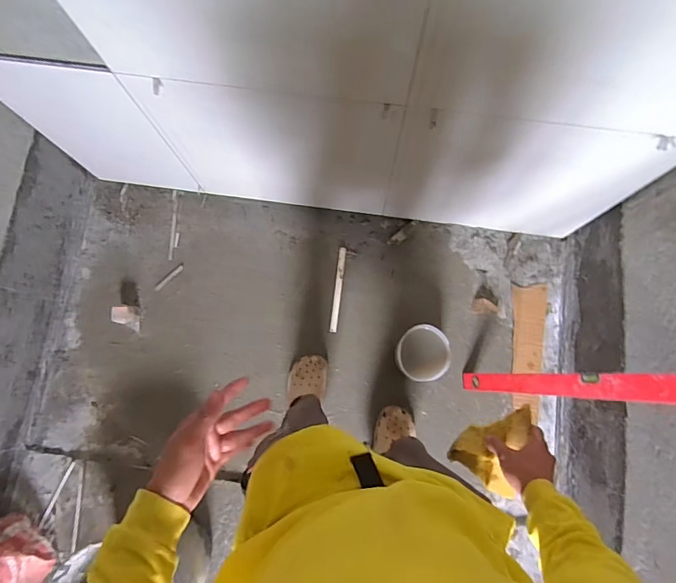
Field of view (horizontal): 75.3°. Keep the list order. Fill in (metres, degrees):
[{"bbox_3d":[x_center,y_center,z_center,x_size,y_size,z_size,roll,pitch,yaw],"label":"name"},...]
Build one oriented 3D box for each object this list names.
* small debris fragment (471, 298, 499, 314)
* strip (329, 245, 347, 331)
[{"bbox_3d":[0.471,0.048,1.402,0.084,0.008,0.048,1,79,0],"label":"small debris fragment"},{"bbox_3d":[0.001,-0.007,1.434,0.024,0.013,0.278,7,80,2],"label":"strip"}]

